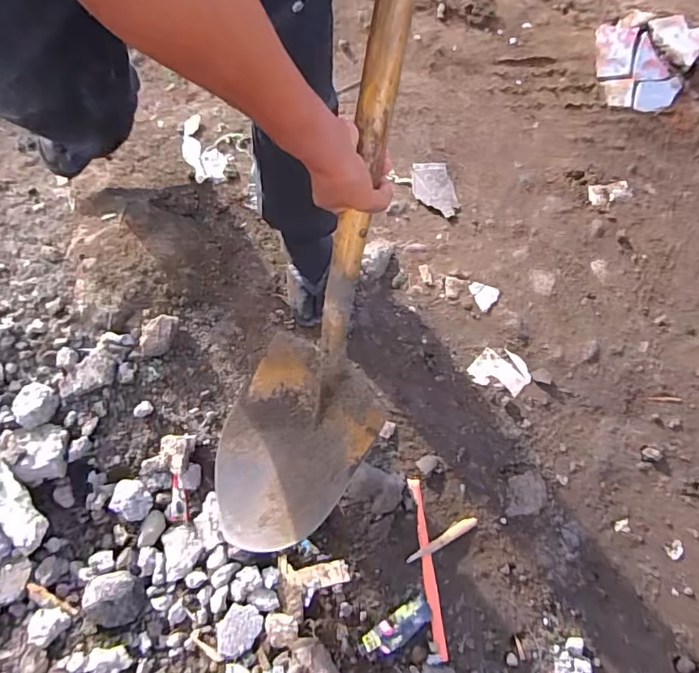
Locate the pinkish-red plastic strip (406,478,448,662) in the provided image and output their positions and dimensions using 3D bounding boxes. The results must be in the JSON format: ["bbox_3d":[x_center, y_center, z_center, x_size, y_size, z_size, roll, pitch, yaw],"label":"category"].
[{"bbox_3d":[0.125,0.368,0.816,0.021,0.009,0.267,-7,76,-2],"label":"pinkish-red plastic strip"}]

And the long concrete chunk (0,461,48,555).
[{"bbox_3d":[-0.499,0.242,0.740,0.048,0.034,0.151,-35,76,-9],"label":"long concrete chunk"}]

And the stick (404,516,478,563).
[{"bbox_3d":[0.152,0.333,0.829,0.129,0.008,0.022,-30,78,-7],"label":"stick"}]

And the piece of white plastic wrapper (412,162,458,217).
[{"bbox_3d":[0.169,-0.297,1.023,0.082,0.010,0.125,-11,73,-3],"label":"piece of white plastic wrapper"}]

